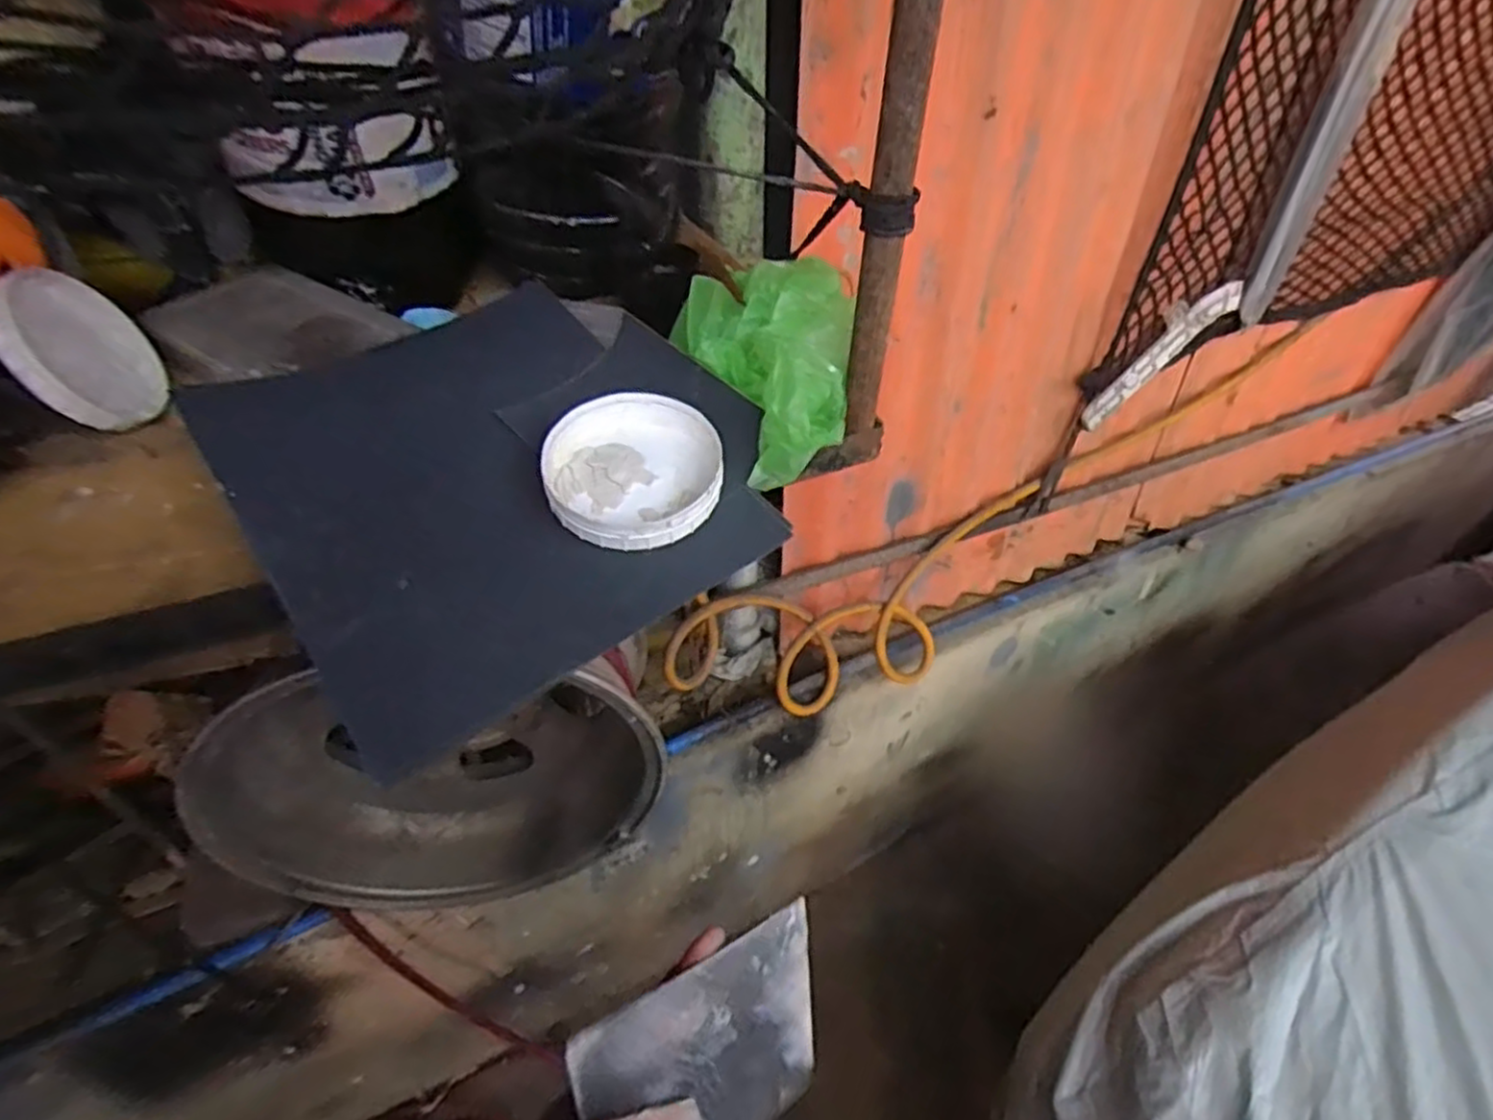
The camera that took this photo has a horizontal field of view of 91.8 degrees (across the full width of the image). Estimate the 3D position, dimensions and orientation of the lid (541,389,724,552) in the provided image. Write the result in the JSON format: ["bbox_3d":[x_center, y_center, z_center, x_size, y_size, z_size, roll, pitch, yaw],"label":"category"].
[{"bbox_3d":[-0.061,-0.051,0.399,0.096,0.018,0.098,1,57,-1],"label":"lid"}]

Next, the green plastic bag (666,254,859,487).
[{"bbox_3d":[0.020,-0.119,0.437,0.105,0.070,0.154,-9,43,-11],"label":"green plastic bag"}]

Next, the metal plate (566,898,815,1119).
[{"bbox_3d":[-0.015,0.237,0.341,0.140,0.097,0.005,-7,3,-45],"label":"metal plate"}]

